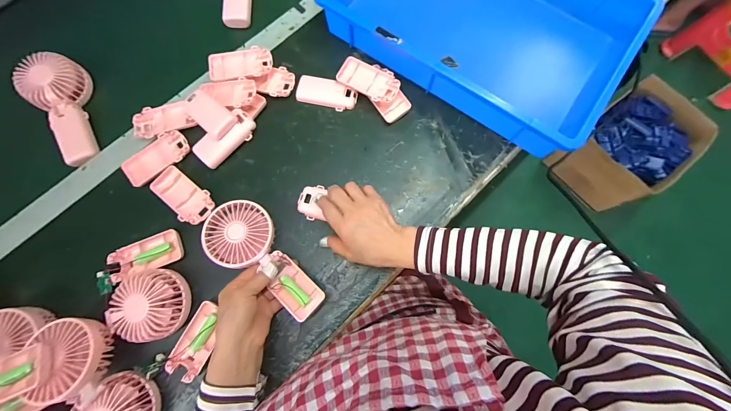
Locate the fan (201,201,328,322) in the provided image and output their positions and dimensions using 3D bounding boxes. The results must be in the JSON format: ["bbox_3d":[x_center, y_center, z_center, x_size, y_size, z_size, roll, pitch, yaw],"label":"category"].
[{"bbox_3d":[-0.129,0.067,0.399,0.179,0.033,0.078,42,80,5],"label":"fan"}]

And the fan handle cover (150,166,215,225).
[{"bbox_3d":[-0.259,-0.016,0.439,0.092,0.014,0.050,44,81,9],"label":"fan handle cover"}]

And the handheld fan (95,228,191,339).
[{"bbox_3d":[-0.291,0.108,0.394,0.109,0.040,0.132,-22,78,-5],"label":"handheld fan"}]

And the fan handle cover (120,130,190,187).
[{"bbox_3d":[-0.304,-0.070,0.452,0.092,0.017,0.048,-40,80,-9],"label":"fan handle cover"}]

